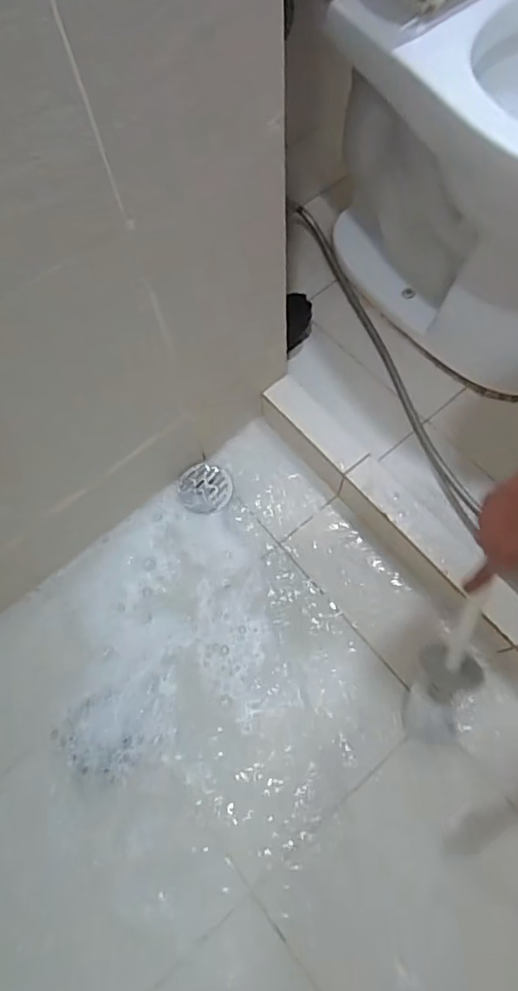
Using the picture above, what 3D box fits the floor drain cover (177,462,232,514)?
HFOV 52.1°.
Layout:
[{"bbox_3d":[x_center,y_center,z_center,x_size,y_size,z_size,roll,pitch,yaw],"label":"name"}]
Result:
[{"bbox_3d":[-0.081,-0.012,0.801,0.077,0.012,0.078,2,70,2],"label":"floor drain cover"}]

